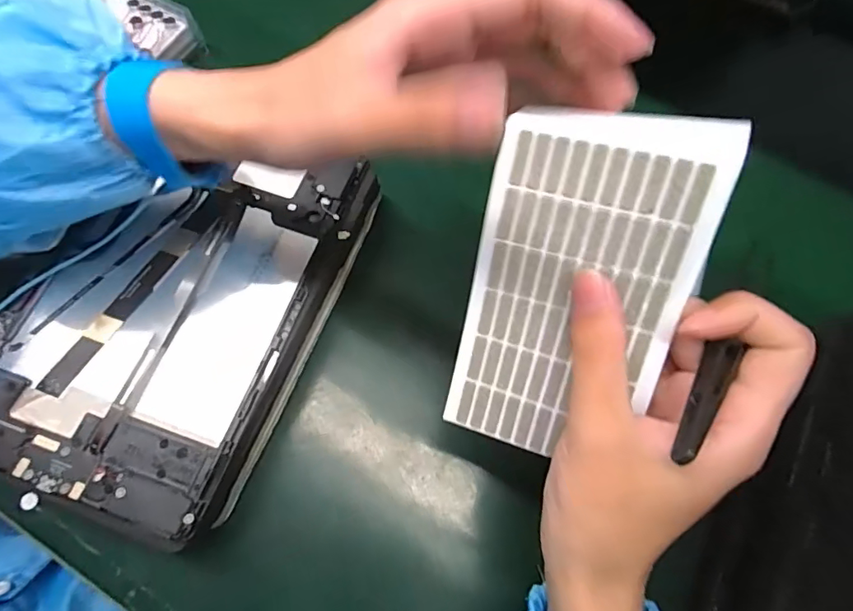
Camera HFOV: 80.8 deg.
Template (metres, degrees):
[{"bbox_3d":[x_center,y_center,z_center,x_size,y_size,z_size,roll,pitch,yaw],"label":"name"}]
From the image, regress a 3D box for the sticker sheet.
[{"bbox_3d":[0.060,-0.004,0.205,0.080,0.015,0.142,16,113,16],"label":"sticker sheet"}]

